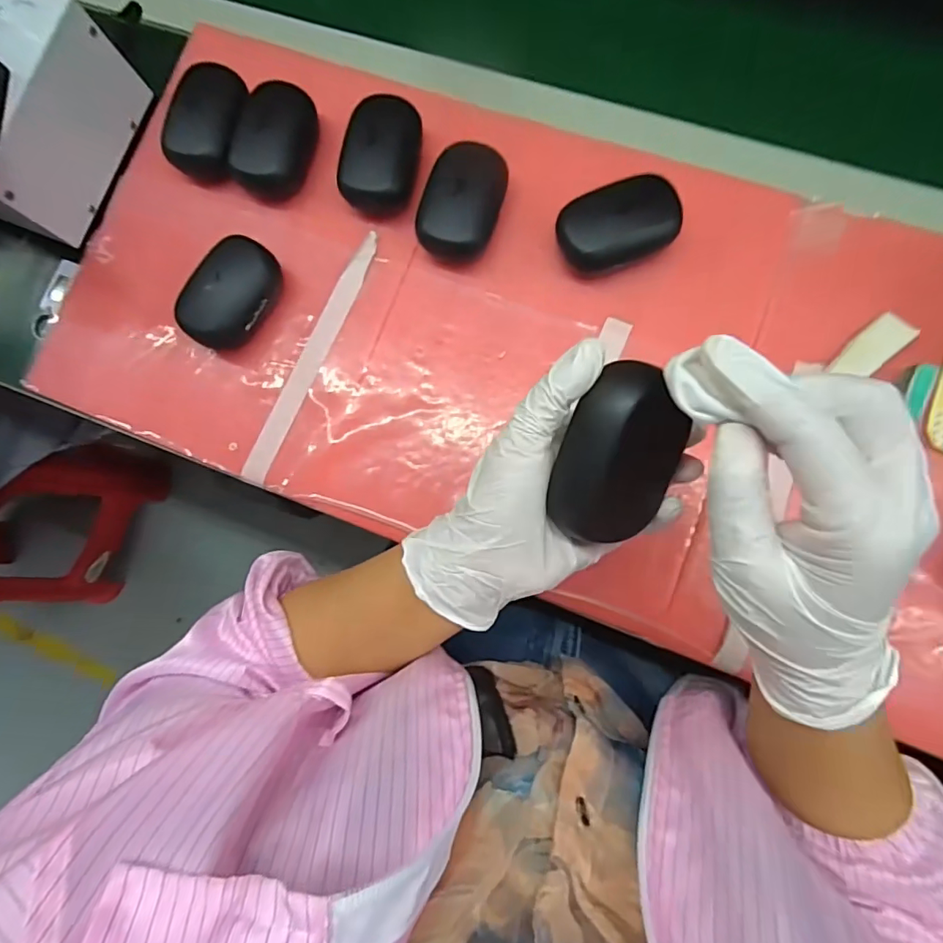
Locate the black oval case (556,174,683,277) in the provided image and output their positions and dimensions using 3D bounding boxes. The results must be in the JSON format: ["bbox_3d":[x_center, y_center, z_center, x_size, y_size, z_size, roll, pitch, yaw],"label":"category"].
[{"bbox_3d":[0.105,-0.175,0.358,0.085,0.031,0.054,-26,81,0],"label":"black oval case"}]

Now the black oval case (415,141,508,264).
[{"bbox_3d":[-0.007,-0.199,0.371,0.058,0.036,0.082,15,85,7],"label":"black oval case"}]

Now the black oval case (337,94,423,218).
[{"bbox_3d":[-0.068,-0.241,0.382,0.052,0.029,0.081,13,83,6],"label":"black oval case"}]

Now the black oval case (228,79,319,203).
[{"bbox_3d":[-0.154,-0.263,0.394,0.056,0.029,0.094,11,83,5],"label":"black oval case"}]

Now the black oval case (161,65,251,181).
[{"bbox_3d":[-0.209,-0.278,0.399,0.056,0.030,0.090,11,83,6],"label":"black oval case"}]

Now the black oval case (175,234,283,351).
[{"bbox_3d":[-0.181,-0.133,0.383,0.053,0.033,0.084,40,86,8],"label":"black oval case"}]

